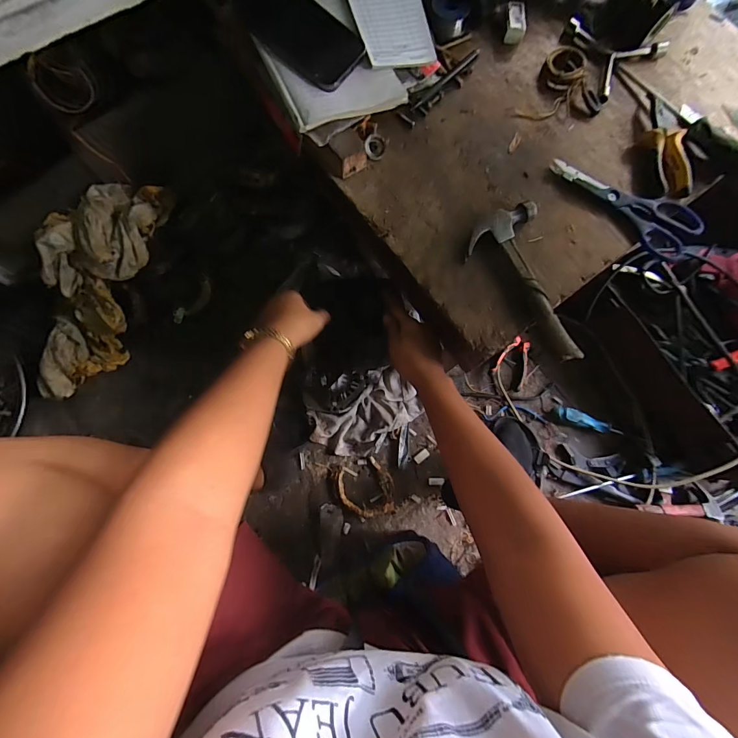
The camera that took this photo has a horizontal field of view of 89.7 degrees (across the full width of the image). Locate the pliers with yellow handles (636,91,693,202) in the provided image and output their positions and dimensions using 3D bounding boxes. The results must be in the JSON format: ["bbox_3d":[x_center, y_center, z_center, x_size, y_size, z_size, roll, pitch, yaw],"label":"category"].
[{"bbox_3d":[0.404,-0.306,0.506,0.053,0.024,0.147,-2,79,-2],"label":"pliers with yellow handles"}]

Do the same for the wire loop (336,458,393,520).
[{"bbox_3d":[-0.005,0.237,0.723,0.105,0.020,0.108,0,79,-1],"label":"wire loop"}]

